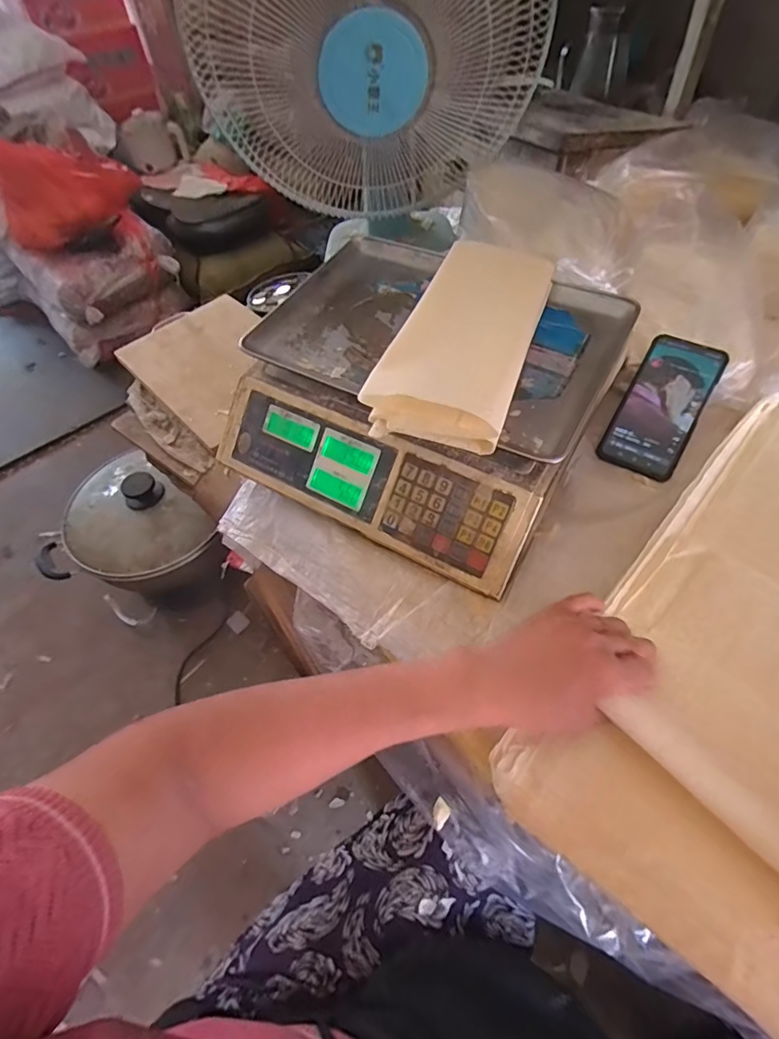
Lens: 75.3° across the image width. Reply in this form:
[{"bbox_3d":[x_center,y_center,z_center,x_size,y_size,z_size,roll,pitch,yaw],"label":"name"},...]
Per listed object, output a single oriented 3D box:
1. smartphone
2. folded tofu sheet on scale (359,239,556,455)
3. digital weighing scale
[{"bbox_3d":[0.286,-0.120,0.529,0.075,0.009,0.155,26,84,22],"label":"smartphone"},{"bbox_3d":[0.072,-0.164,0.448,0.112,0.032,0.240,17,58,17],"label":"folded tofu sheet on scale"},{"bbox_3d":[0.030,-0.134,0.516,0.331,0.102,0.298,24,60,21],"label":"digital weighing scale"}]

